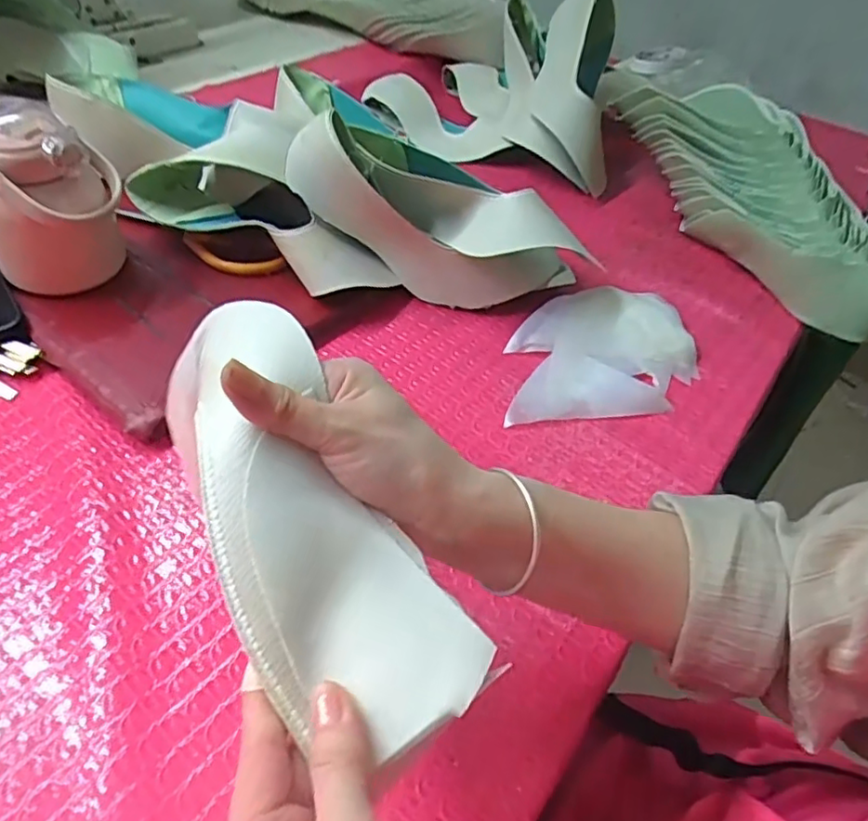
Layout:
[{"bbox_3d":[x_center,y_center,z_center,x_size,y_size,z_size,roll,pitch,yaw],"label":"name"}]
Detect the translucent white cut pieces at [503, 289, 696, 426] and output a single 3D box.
[{"bbox_3d":[0.143,-0.056,0.536,0.183,0.014,0.150,-3,53,-10],"label":"translucent white cut pieces"}]

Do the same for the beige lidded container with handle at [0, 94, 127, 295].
[{"bbox_3d":[-0.295,-0.160,0.478,0.095,0.131,0.082,6,46,-1],"label":"beige lidded container with handle"}]

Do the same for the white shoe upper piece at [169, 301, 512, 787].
[{"bbox_3d":[-0.054,0.038,0.240,0.074,0.018,0.190,-25,74,-27],"label":"white shoe upper piece"}]

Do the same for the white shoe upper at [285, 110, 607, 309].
[{"bbox_3d":[0.004,-0.163,0.542,0.275,0.113,0.082,20,44,-13],"label":"white shoe upper"}]

